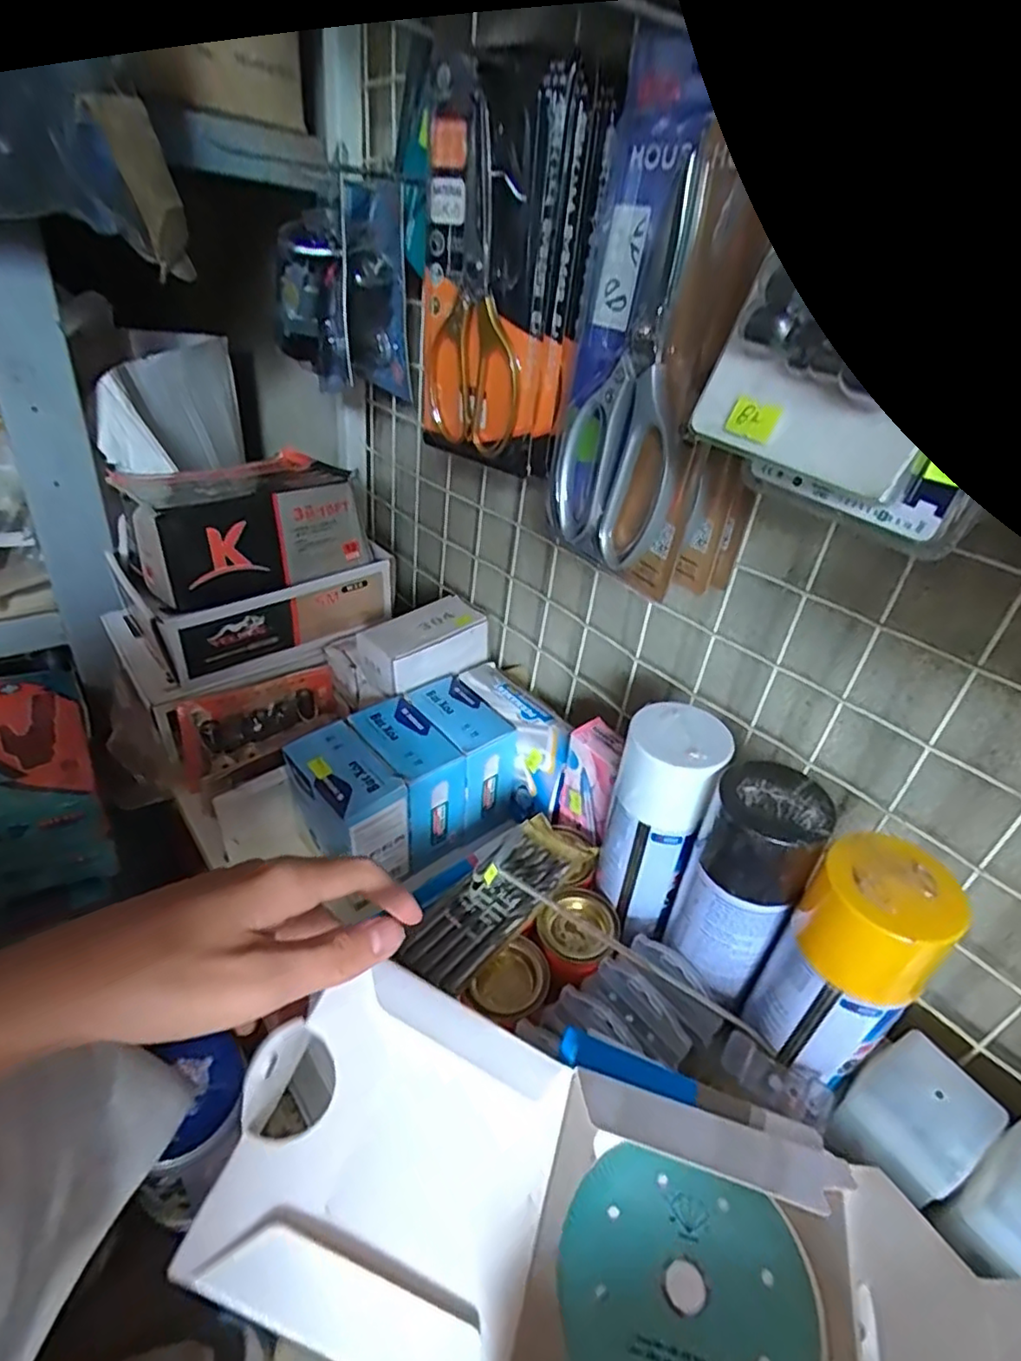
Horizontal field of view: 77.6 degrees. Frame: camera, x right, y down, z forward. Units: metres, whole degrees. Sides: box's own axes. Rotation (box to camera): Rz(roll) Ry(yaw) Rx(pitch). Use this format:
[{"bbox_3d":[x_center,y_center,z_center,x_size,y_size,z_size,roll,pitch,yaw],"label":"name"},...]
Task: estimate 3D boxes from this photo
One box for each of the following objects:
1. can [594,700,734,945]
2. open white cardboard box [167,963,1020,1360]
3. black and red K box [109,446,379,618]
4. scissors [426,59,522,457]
[{"bbox_3d":[0.094,0.097,0.426,0.055,0.160,0.053,15,33,11],"label":"can"},{"bbox_3d":[0.036,0.223,0.247,0.293,0.080,0.142,18,34,10],"label":"open white cardboard box"},{"bbox_3d":[-0.256,-0.156,0.611,0.185,0.084,0.166,-20,42,-36],"label":"black and red K box"},{"bbox_3d":[-0.021,-0.268,0.429,0.016,0.211,0.097,-23,49,-38],"label":"scissors"}]

